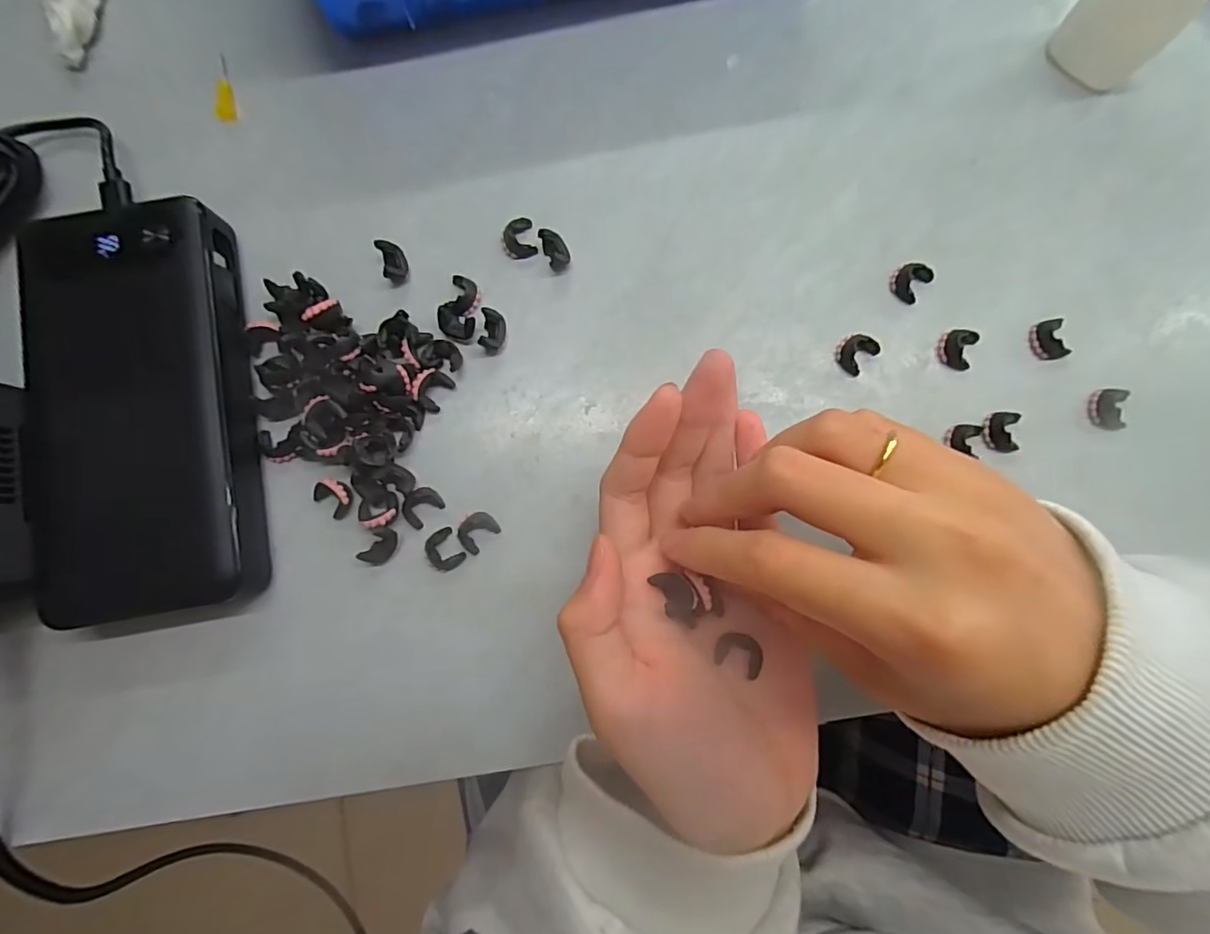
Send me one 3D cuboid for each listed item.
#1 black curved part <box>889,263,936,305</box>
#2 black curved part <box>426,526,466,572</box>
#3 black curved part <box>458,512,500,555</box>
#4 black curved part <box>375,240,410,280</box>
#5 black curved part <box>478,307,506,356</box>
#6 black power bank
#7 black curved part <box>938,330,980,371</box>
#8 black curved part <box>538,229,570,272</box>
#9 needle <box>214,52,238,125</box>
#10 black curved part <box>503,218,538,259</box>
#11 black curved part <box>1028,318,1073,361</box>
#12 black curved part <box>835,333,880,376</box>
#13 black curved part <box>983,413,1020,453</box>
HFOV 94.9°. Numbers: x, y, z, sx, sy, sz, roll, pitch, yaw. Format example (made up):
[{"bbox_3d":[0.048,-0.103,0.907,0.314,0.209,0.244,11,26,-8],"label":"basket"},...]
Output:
[{"bbox_3d":[0.126,-0.078,0.228,0.013,0.005,0.018,39,86,6],"label":"black curved part"},{"bbox_3d":[-0.063,0.033,0.219,0.013,0.004,0.015,-31,83,-2],"label":"black curved part"},{"bbox_3d":[-0.050,0.025,0.218,0.016,0.007,0.012,-41,84,-3],"label":"black curved part"},{"bbox_3d":[-0.087,-0.086,0.229,0.009,0.008,0.015,-16,83,0],"label":"black curved part"},{"bbox_3d":[-0.045,-0.055,0.226,0.009,0.010,0.017,4,83,2],"label":"black curved part"},{"bbox_3d":[-0.177,-0.025,0.215,0.073,0.024,0.160,-11,83,0],"label":"black power bank"},{"bbox_3d":[0.143,-0.049,0.224,0.013,0.007,0.016,18,84,4],"label":"black curved part"},{"bbox_3d":[-0.020,-0.091,0.230,0.009,0.008,0.016,-23,83,-1],"label":"black curved part"},{"bbox_3d":[-0.166,-0.166,0.242,0.008,0.005,0.030,-4,84,1],"label":"needle"},{"bbox_3d":[-0.036,-0.096,0.233,0.013,0.004,0.016,-13,83,0],"label":"black curved part"},{"bbox_3d":[0.180,-0.051,0.223,0.014,0.006,0.016,-14,83,0],"label":"black curved part"},{"bbox_3d":[0.103,-0.047,0.226,0.014,0.004,0.016,42,86,6],"label":"black curved part"},{"bbox_3d":[0.158,-0.014,0.219,0.014,0.007,0.016,3,83,2],"label":"black curved part"}]

